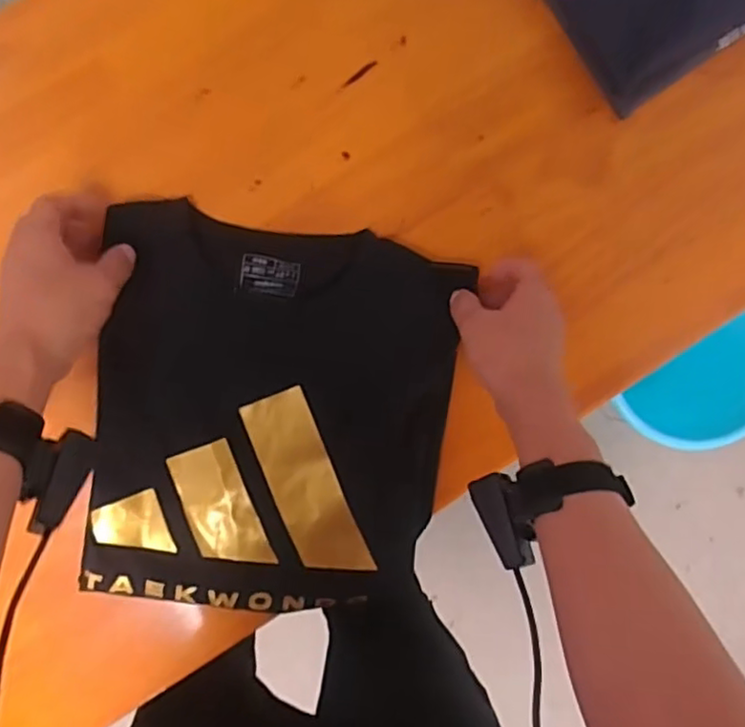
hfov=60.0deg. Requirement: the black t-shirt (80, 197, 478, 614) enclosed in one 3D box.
[{"bbox_3d":[-0.090,0.056,0.587,0.311,0.031,0.347,8,94,-4],"label":"black t-shirt"}]

